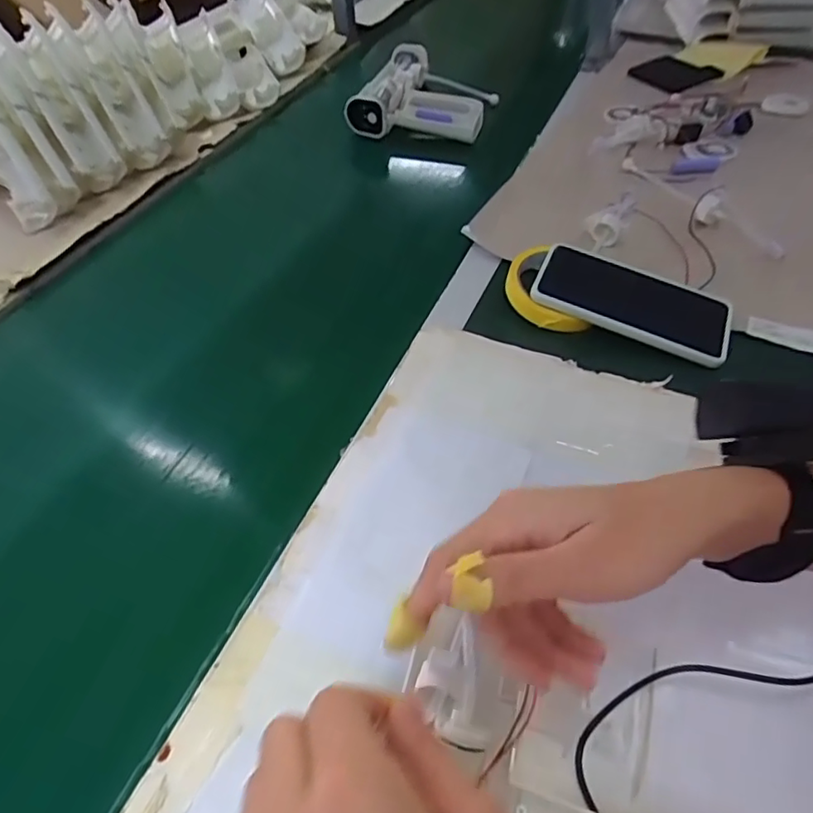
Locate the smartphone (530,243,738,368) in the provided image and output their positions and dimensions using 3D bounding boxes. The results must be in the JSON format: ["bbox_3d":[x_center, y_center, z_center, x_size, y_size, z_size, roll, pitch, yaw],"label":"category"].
[{"bbox_3d":[0.200,-0.094,0.509,0.167,0.013,0.087,23,54,10],"label":"smartphone"}]

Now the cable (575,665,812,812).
[{"bbox_3d":[0.168,0.184,0.283,0.162,0.021,0.108,-4,48,1],"label":"cable"}]

